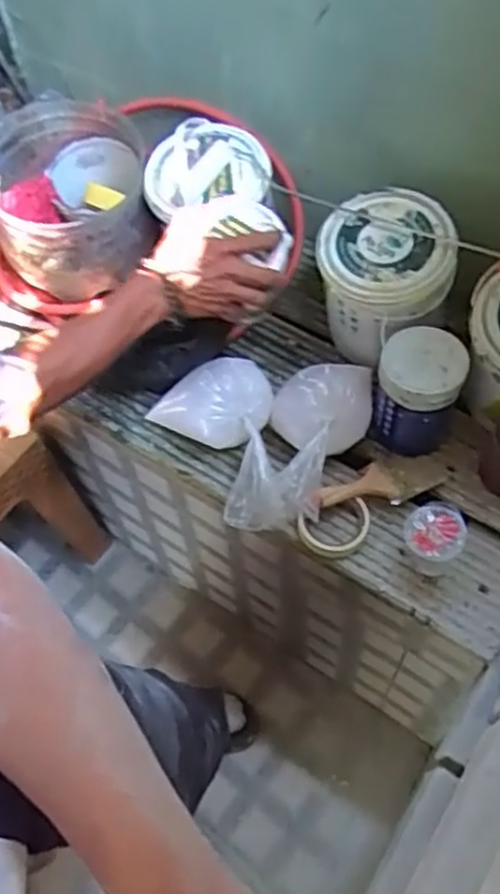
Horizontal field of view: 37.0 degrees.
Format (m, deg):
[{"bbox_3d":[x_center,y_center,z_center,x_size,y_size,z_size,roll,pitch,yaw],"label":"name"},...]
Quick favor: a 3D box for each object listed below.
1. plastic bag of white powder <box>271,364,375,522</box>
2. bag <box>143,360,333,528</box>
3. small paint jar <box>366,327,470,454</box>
[{"bbox_3d":[0.112,-0.051,1.030,0.143,0.099,0.104,-28,62,-14],"label":"plastic bag of white powder"},{"bbox_3d":[-0.003,-0.008,1.015,0.158,0.101,0.283,-30,62,-15],"label":"bag"},{"bbox_3d":[0.220,-0.069,0.994,0.108,0.170,0.102,12,60,9],"label":"small paint jar"}]

